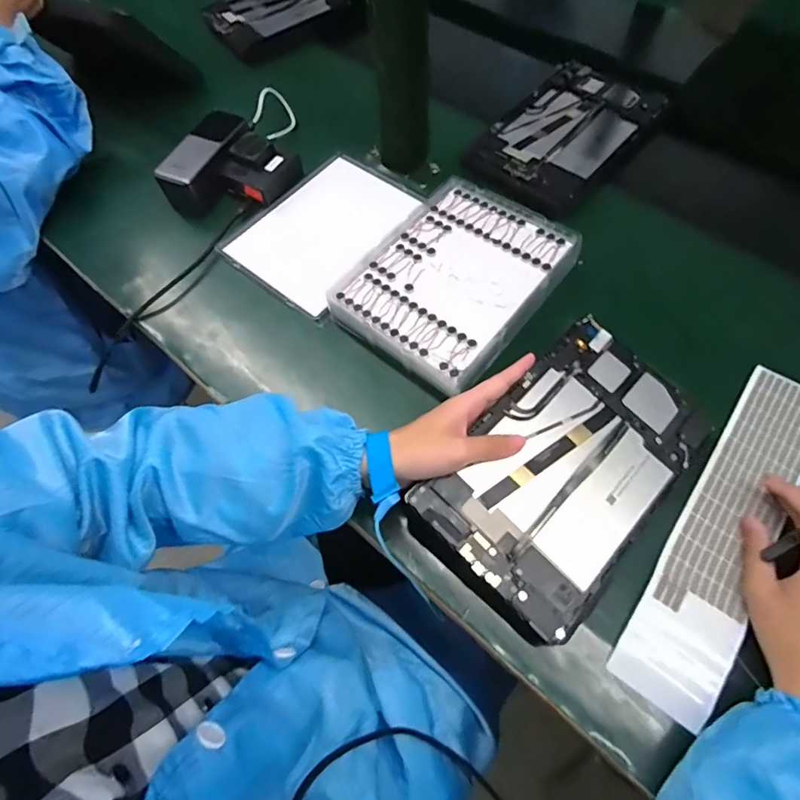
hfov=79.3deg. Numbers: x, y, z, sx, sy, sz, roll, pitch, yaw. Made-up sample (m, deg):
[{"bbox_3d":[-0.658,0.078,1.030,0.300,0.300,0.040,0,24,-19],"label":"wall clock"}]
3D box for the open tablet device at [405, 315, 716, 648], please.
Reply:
[{"bbox_3d":[0.137,0.054,0.390,0.150,0.008,0.244,43,71,11],"label":"open tablet device"}]

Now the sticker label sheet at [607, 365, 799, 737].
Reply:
[{"bbox_3d":[0.277,0.101,0.401,0.071,0.009,0.317,34,68,19],"label":"sticker label sheet"}]

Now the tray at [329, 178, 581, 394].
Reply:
[{"bbox_3d":[0.057,-0.123,0.494,0.164,0.034,0.216,36,71,18],"label":"tray"}]

